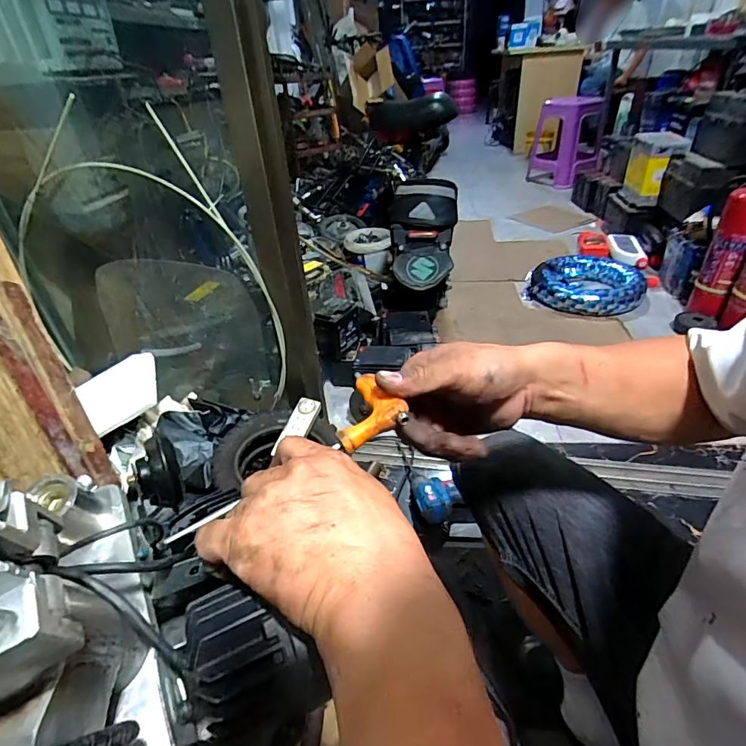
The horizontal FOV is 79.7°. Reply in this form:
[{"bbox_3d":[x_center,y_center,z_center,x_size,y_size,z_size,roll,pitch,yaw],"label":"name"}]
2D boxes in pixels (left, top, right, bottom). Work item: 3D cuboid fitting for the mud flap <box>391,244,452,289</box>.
[{"bbox_3d":[0.151,-0.329,1.359,0.175,0.053,0.157,-2,64,5],"label":"mud flap"}]

